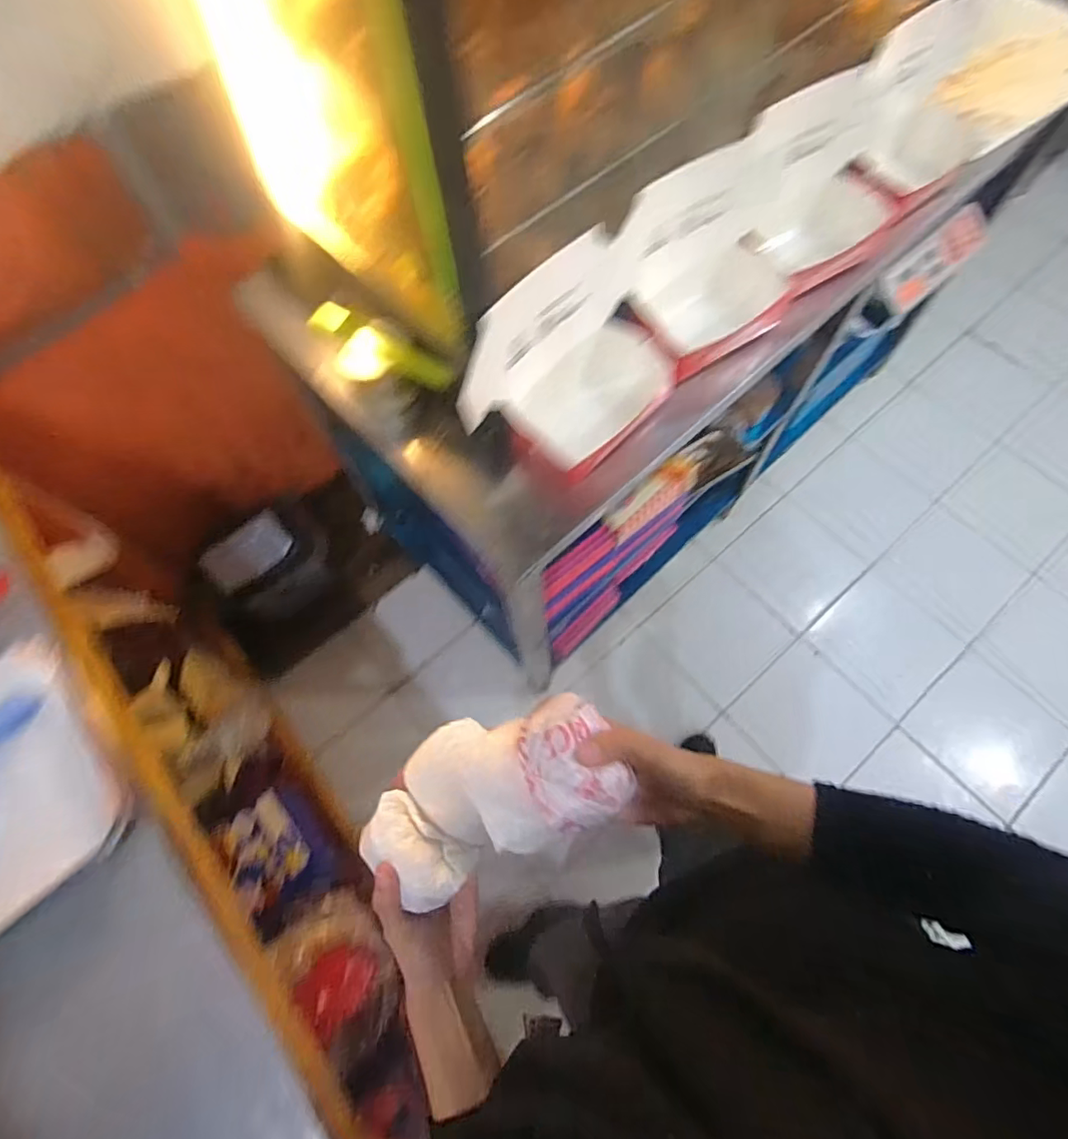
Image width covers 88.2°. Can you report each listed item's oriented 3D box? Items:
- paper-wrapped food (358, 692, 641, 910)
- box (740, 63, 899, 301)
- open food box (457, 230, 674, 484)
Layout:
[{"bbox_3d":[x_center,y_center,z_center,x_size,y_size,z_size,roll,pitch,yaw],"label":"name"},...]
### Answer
[{"bbox_3d":[-0.029,0.148,0.371,0.168,0.063,0.100,-29,68,23],"label":"paper-wrapped food"},{"bbox_3d":[0.384,-0.494,0.722,0.232,0.165,0.163,-36,73,-11],"label":"box"},{"bbox_3d":[0.048,-0.225,0.642,0.160,0.150,0.252,39,75,14],"label":"open food box"}]

